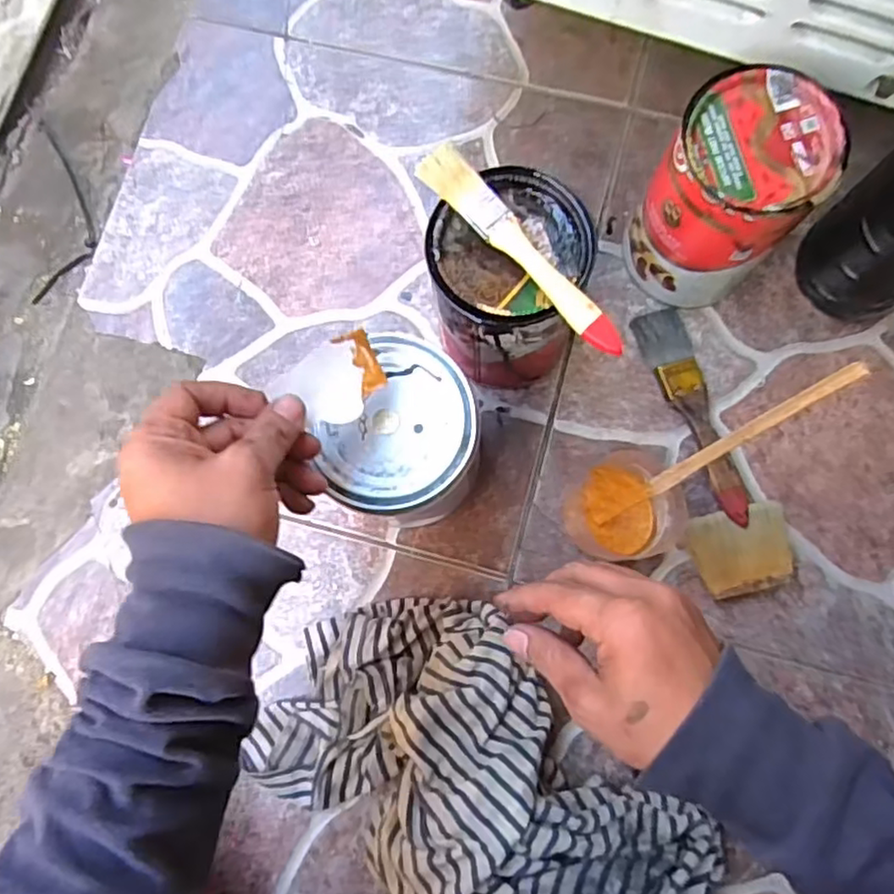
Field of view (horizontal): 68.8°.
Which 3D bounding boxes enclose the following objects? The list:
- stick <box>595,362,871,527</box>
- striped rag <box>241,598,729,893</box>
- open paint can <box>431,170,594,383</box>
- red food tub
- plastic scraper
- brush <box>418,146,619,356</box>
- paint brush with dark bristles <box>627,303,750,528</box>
[{"bbox_3d":[0.146,0.007,0.372,0.007,0.193,0.009,-26,78,-35],"label":"stick"},{"bbox_3d":[0.021,0.225,0.422,0.288,0.071,0.179,35,82,7],"label":"striped rag"},{"bbox_3d":[0.040,-0.099,0.446,0.087,0.139,0.095,0,79,1],"label":"open paint can"},{"bbox_3d":[0.189,-0.166,0.454,0.093,0.140,0.091,0,79,1],"label":"red food tub"},{"bbox_3d":[-0.060,-0.033,0.347,0.061,0.005,0.040,-42,109,-32],"label":"plastic scraper"},{"bbox_3d":[0.044,-0.115,0.376,0.024,0.007,0.160,-41,85,-8],"label":"brush"},{"bbox_3d":[0.188,-0.025,0.489,0.038,0.019,0.168,-19,79,-2],"label":"paint brush with dark bristles"}]

